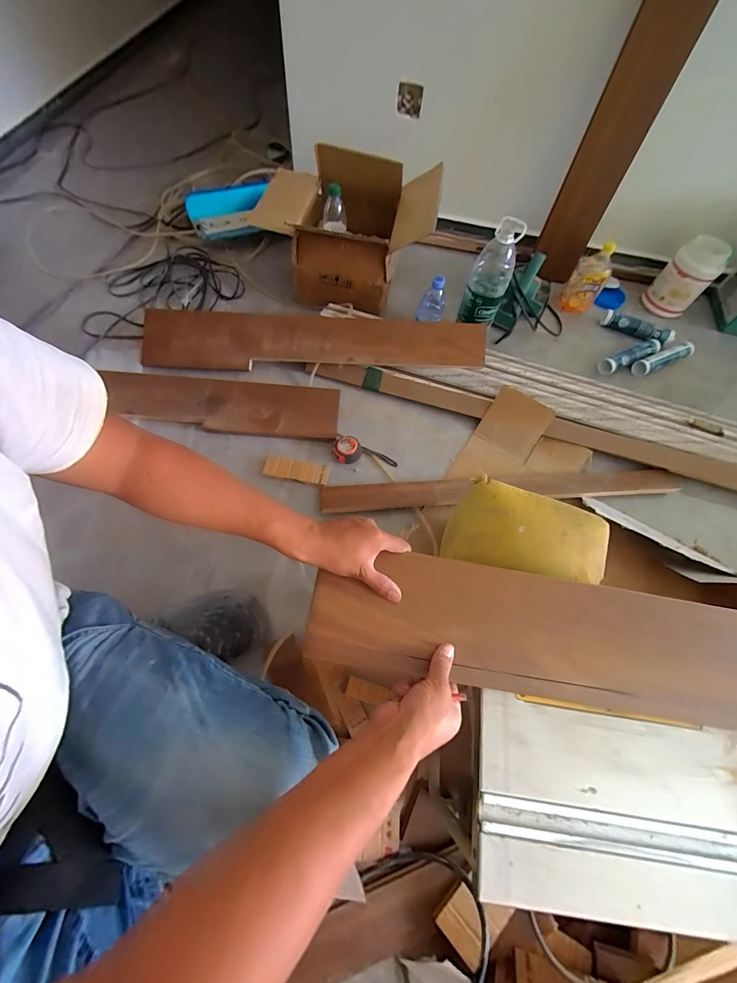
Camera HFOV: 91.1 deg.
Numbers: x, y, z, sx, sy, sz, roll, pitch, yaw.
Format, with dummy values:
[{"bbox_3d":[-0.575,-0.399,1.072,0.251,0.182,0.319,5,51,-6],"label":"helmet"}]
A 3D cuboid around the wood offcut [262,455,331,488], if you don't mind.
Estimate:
[{"bbox_3d":[-0.175,-0.048,0.879,0.154,0.026,0.056,12,64,0],"label":"wood offcut"}]

